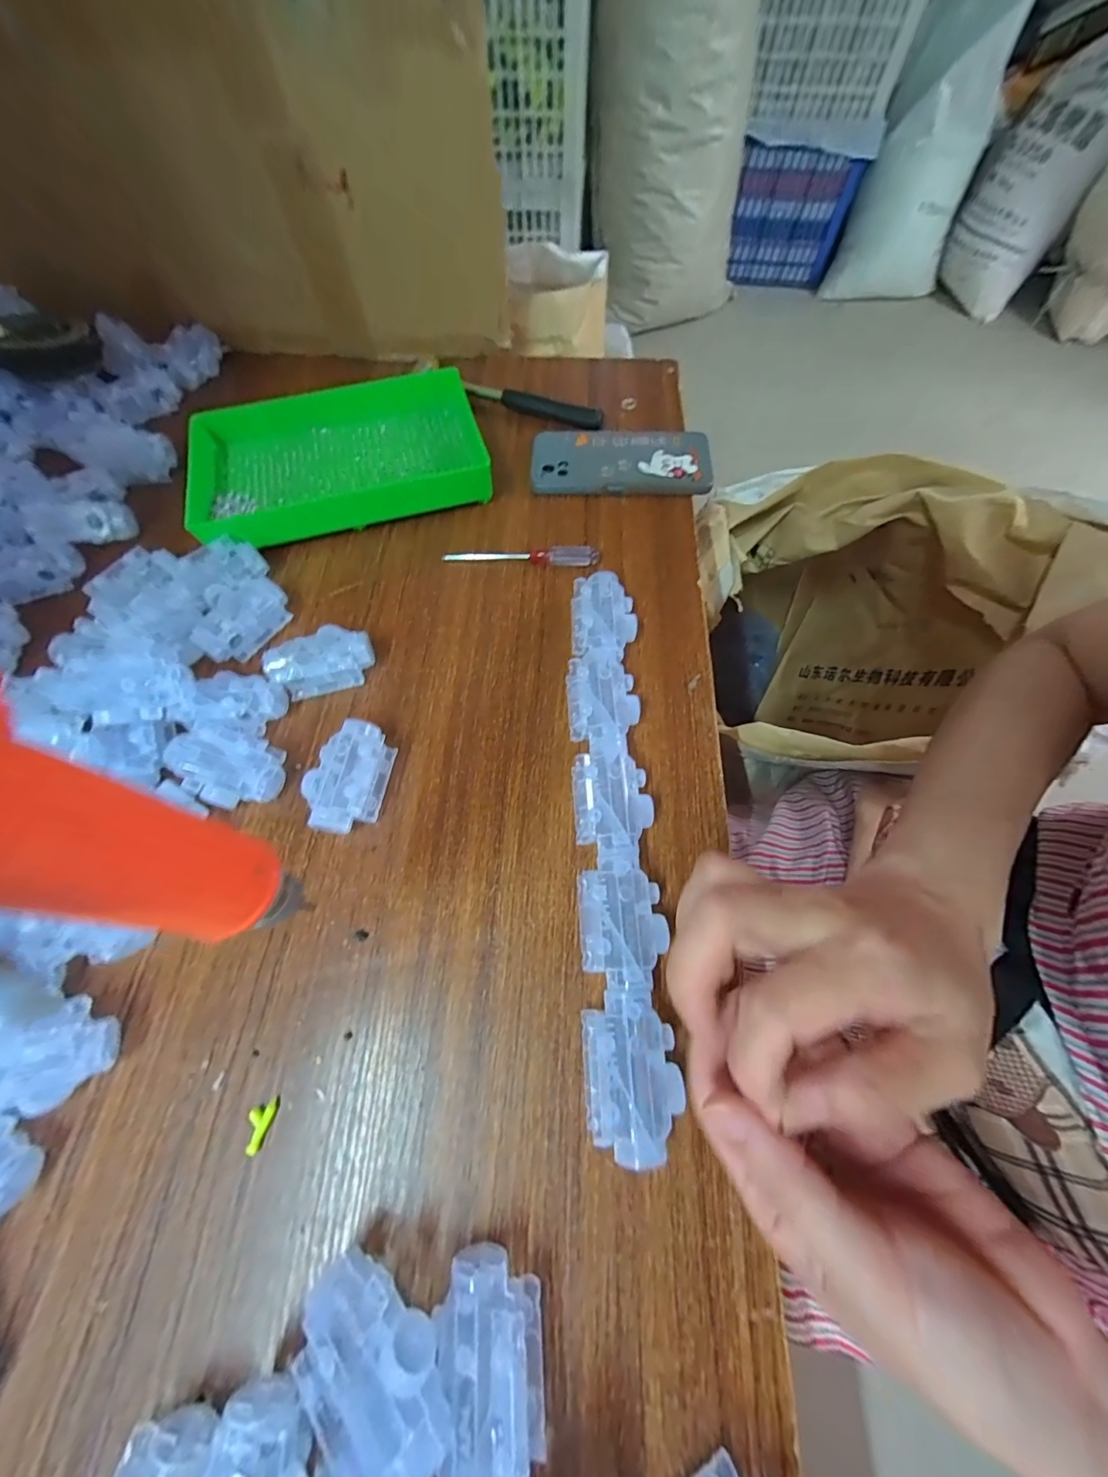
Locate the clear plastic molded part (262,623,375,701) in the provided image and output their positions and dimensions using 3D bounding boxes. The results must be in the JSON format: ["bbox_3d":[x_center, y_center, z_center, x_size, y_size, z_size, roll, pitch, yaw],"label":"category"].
[{"bbox_3d":[-0.167,-0.055,0.338,0.070,0.027,0.041,-21,66,-10],"label":"clear plastic molded part"}]

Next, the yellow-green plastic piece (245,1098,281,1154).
[{"bbox_3d":[-0.147,0.191,0.232,0.012,0.004,0.022,13,65,6],"label":"yellow-green plastic piece"}]

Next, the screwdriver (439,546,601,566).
[{"bbox_3d":[-0.027,-0.152,0.389,0.128,0.016,0.012,1,64,0],"label":"screwdriver"}]

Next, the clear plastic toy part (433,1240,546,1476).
[{"bbox_3d":[-0.025,0.254,0.189,0.041,0.032,0.066,-5,64,-2],"label":"clear plastic toy part"}]

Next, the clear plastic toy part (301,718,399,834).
[{"bbox_3d":[-0.134,0.025,0.301,0.046,0.028,0.069,7,65,3],"label":"clear plastic toy part"}]

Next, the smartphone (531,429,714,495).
[{"bbox_3d":[0.062,-0.259,0.436,0.161,0.017,0.076,4,64,2],"label":"smartphone"}]

